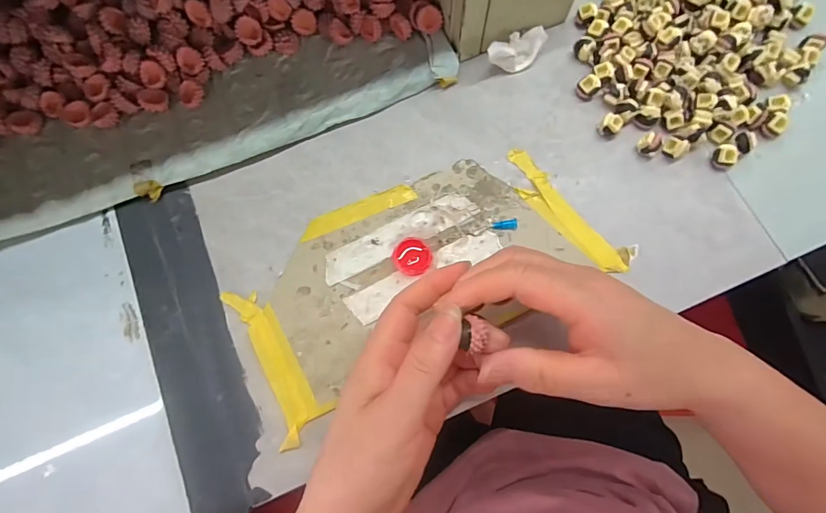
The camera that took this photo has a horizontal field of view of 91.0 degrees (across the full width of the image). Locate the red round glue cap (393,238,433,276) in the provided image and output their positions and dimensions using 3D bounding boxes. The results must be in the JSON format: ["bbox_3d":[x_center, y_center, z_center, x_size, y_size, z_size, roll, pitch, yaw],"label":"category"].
[{"bbox_3d":[0.000,0.000,0.292,0.027,0.007,0.027,-1,76,2],"label":"red round glue cap"}]

